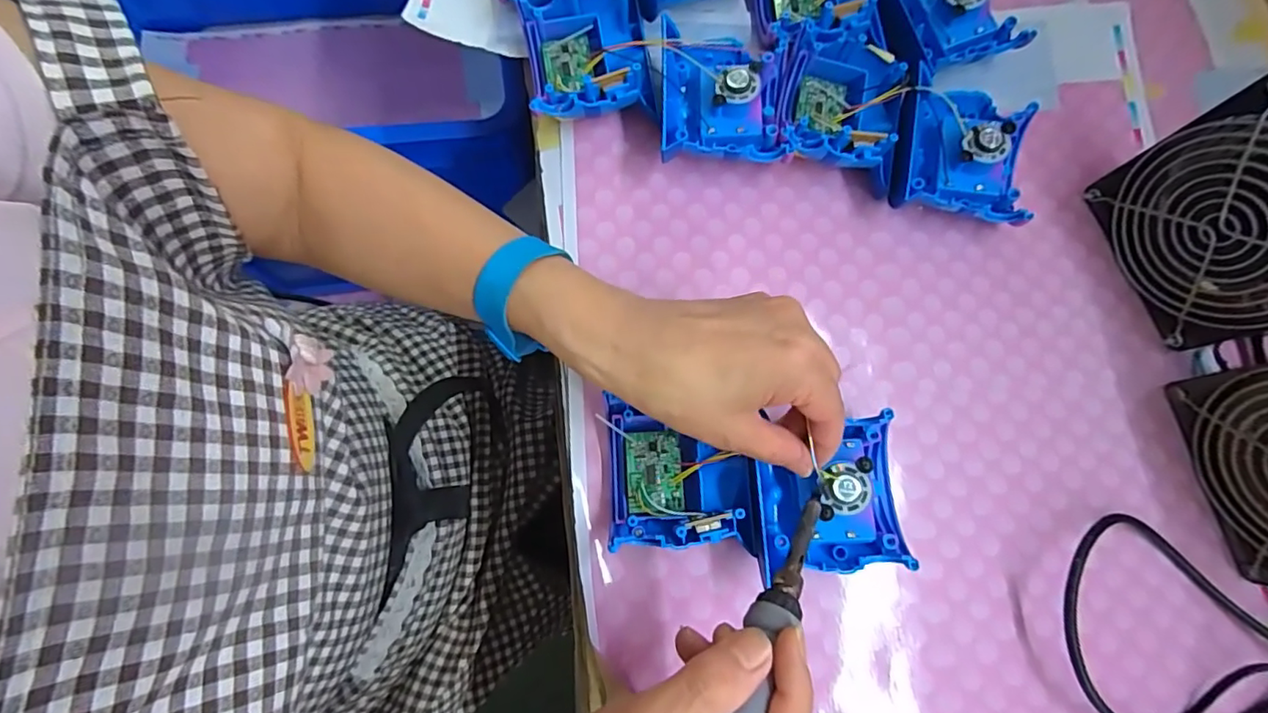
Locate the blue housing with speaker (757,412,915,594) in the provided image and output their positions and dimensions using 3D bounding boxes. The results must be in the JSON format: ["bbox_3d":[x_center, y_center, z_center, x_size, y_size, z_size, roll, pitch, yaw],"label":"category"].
[{"bbox_3d":[0.104,0.075,0.298,0.079,0.034,0.076,-8,77,-4],"label":"blue housing with speaker"}]

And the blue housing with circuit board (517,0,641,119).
[{"bbox_3d":[-0.031,-0.188,0.358,0.072,0.039,0.079,-8,77,-4],"label":"blue housing with circuit board"}]

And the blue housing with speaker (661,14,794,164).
[{"bbox_3d":[0.053,-0.160,0.353,0.078,0.043,0.087,-1,77,-2],"label":"blue housing with speaker"}]

